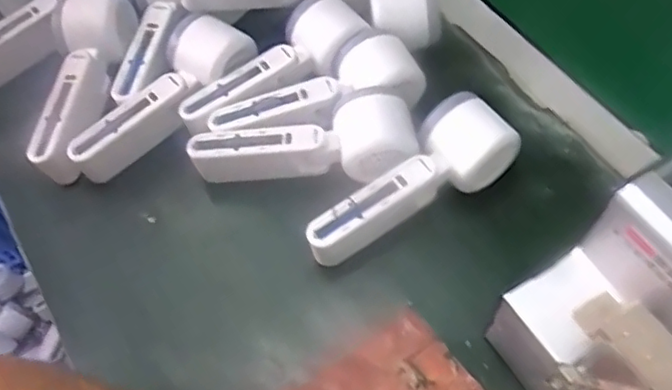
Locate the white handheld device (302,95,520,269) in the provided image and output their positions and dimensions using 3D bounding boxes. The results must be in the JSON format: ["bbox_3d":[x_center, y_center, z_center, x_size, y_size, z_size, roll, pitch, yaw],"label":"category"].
[{"bbox_3d":[0.050,-0.007,0.446,0.161,0.059,0.055,-33,63,-15],"label":"white handheld device"}]

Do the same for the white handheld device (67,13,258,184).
[{"bbox_3d":[-0.140,-0.080,0.493,0.163,0.051,0.055,-39,65,-18],"label":"white handheld device"}]

